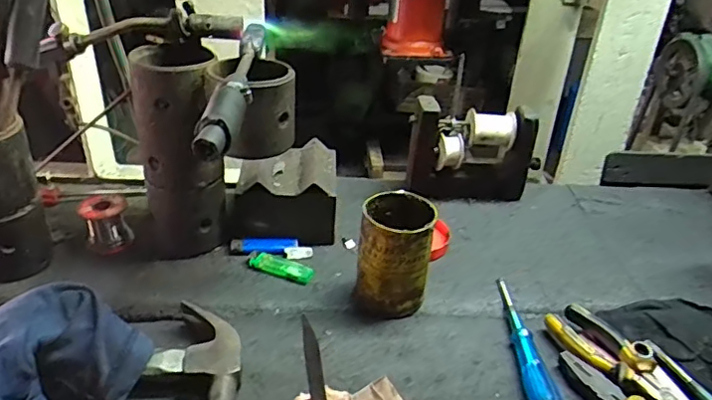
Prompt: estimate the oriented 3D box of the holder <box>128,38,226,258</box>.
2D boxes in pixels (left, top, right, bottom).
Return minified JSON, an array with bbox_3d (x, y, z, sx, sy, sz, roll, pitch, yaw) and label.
[{"bbox_3d":[-0.193,-0.051,0.630,0.085,0.222,0.093,-6,32,-16],"label":"holder"}]

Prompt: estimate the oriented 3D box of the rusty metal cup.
[{"bbox_3d":[0.042,0.058,0.591,0.073,0.113,0.074,9,31,9],"label":"rusty metal cup"}]

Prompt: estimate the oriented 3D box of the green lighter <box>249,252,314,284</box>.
[{"bbox_3d":[-0.087,0.077,0.641,0.078,0.014,0.024,14,32,16],"label":"green lighter"}]

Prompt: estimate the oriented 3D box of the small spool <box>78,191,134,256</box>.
[{"bbox_3d":[-0.304,0.028,0.683,0.053,0.064,0.044,-12,34,-24],"label":"small spool"}]

